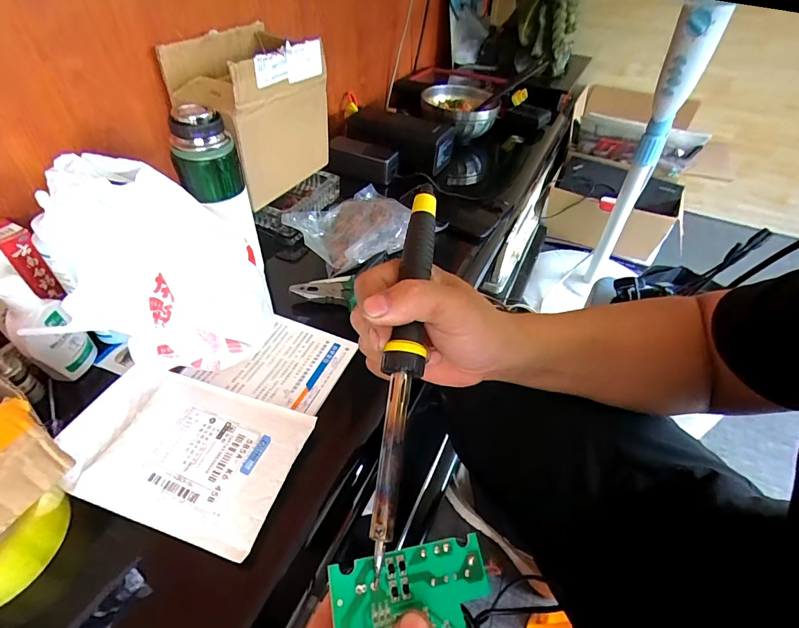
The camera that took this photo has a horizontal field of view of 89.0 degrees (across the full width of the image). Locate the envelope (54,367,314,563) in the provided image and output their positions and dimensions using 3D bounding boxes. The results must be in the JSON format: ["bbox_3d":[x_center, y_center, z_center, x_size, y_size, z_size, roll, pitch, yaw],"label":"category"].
[{"bbox_3d":[-0.187,0.120,0.364,0.188,0.018,0.126,15,47,11],"label":"envelope"}]

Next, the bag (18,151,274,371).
[{"bbox_3d":[-0.227,-0.042,0.397,0.174,0.166,0.166,-12,48,-15],"label":"bag"}]

